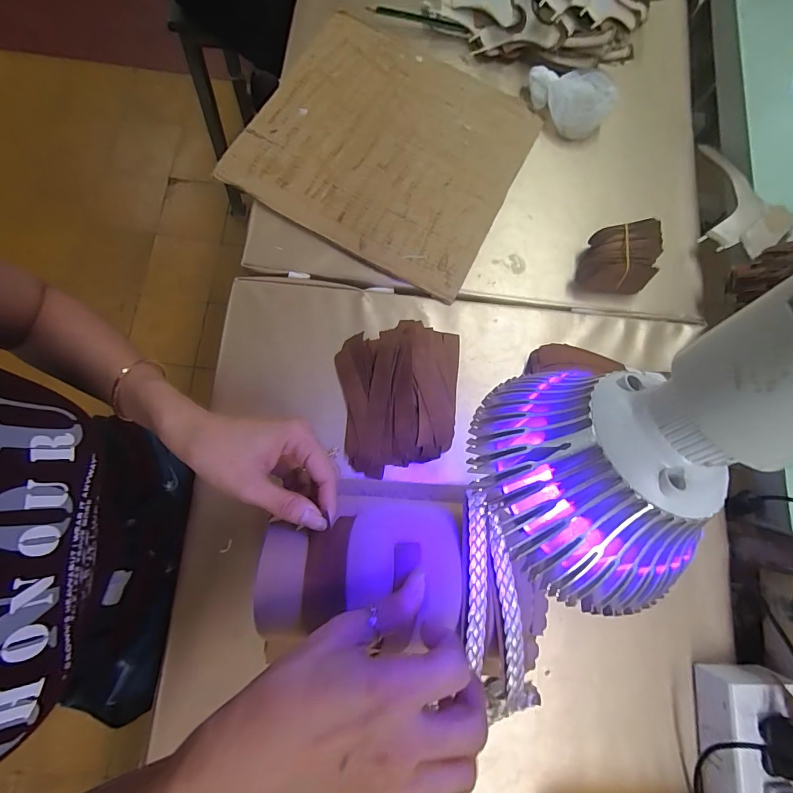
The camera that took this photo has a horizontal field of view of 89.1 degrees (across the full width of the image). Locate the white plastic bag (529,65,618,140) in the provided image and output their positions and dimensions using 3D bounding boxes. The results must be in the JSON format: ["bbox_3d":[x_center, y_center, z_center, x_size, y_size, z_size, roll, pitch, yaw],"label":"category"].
[{"bbox_3d":[0.208,-0.363,0.485,0.103,0.035,0.068,44,79,6],"label":"white plastic bag"}]

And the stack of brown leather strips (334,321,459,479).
[{"bbox_3d":[0.007,-0.004,0.396,0.123,0.032,0.141,-8,79,-5],"label":"stack of brown leather strips"}]

